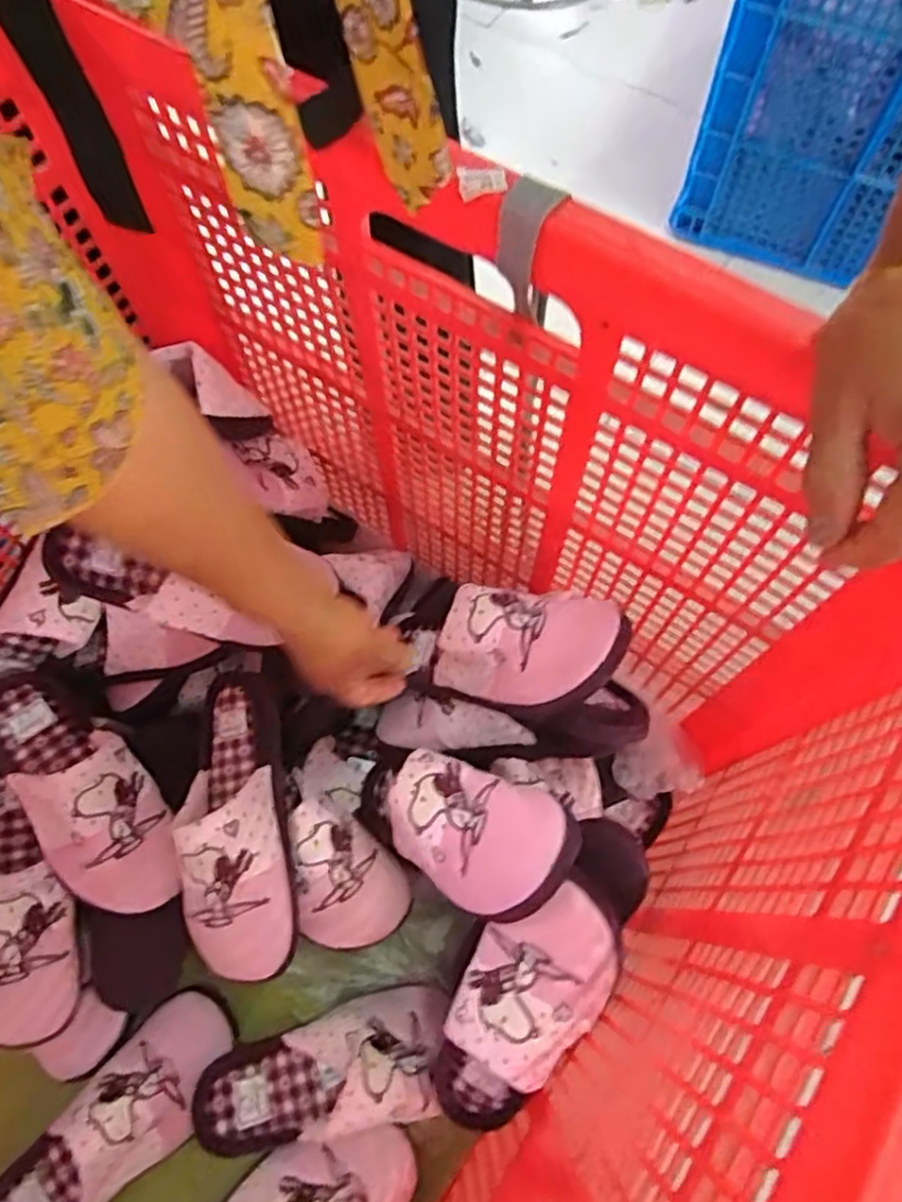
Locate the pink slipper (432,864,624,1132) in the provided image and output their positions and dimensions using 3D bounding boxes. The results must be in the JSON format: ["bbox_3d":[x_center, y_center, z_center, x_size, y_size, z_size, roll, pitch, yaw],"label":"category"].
[{"bbox_3d":[0.042,0.318,0.535,0.096,0.067,0.247,29,111,12],"label":"pink slipper"}]

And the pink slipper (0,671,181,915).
[{"bbox_3d":[-0.332,0.155,0.618,0.259,0.063,0.111,38,73,15],"label":"pink slipper"}]

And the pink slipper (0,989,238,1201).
[{"bbox_3d":[-0.292,0.449,0.600,0.094,0.067,0.244,42,74,16],"label":"pink slipper"}]

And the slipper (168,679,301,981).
[{"bbox_3d":[-0.185,0.177,0.590,0.096,0.064,0.244,-10,68,-3],"label":"slipper"}]

